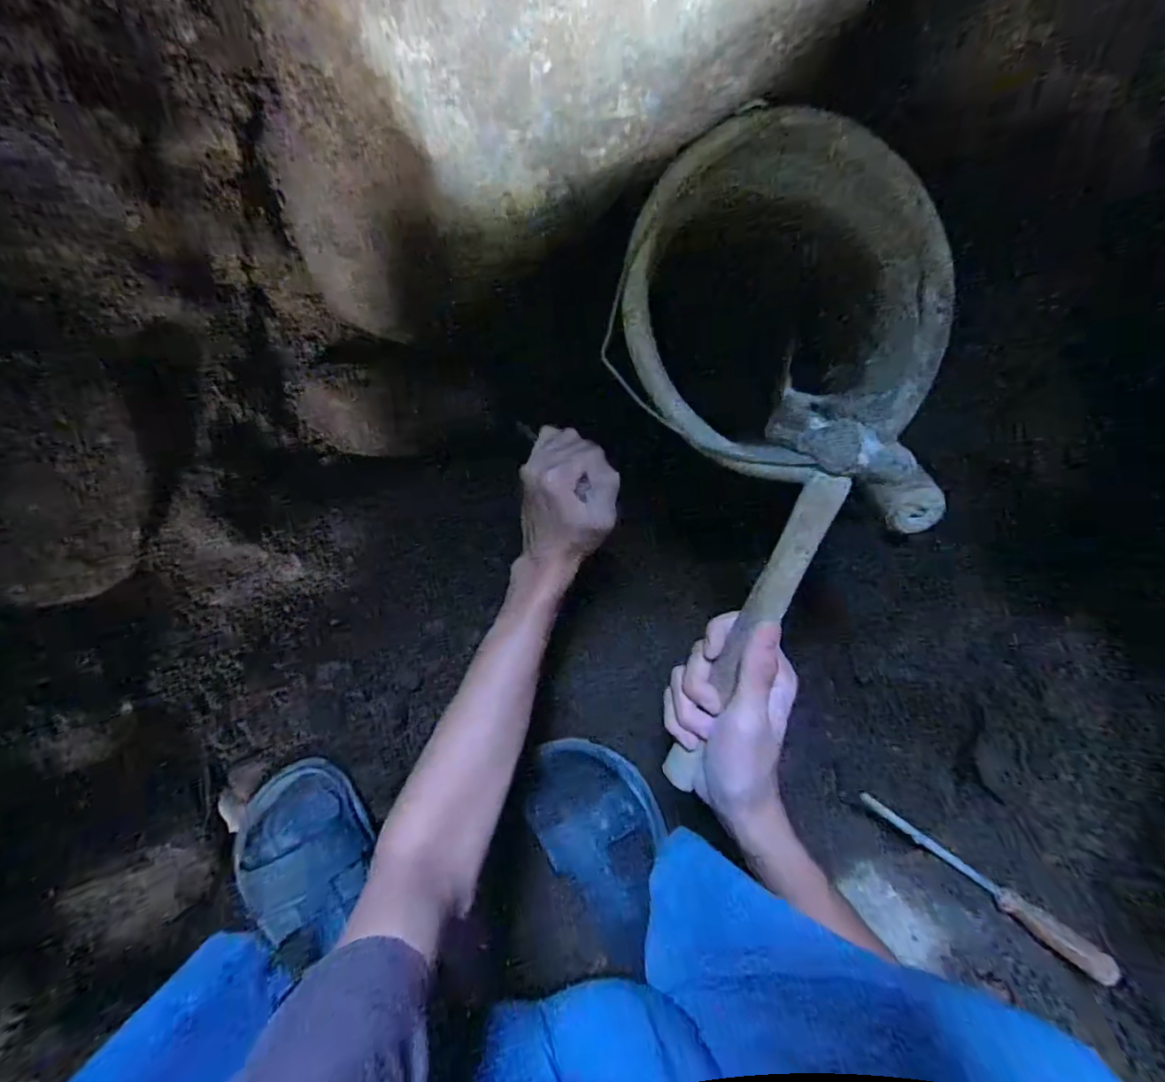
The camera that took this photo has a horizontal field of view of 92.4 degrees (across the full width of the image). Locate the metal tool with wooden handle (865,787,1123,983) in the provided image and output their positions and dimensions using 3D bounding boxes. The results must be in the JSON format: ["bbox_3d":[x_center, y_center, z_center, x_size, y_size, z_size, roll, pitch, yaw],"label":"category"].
[{"bbox_3d":[0.319,0.273,0.449,0.196,0.018,0.021,34,88,17],"label":"metal tool with wooden handle"}]

